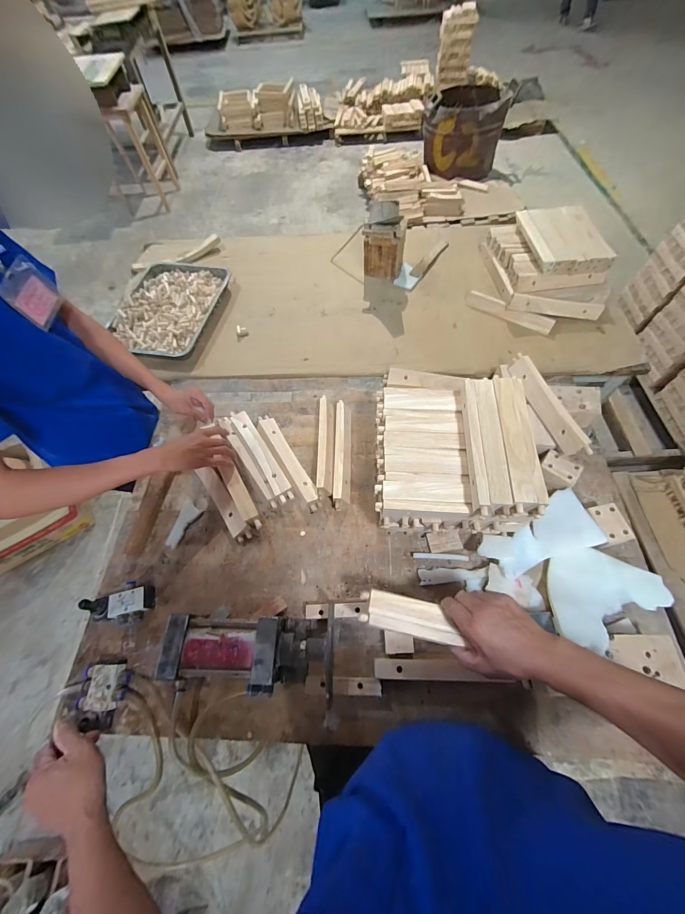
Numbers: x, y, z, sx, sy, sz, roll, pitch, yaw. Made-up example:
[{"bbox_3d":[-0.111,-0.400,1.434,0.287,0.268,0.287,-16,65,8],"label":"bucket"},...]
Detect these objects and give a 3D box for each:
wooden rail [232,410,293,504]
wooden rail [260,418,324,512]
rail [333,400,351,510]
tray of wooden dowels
[{"bbox_3d":[-0.183,-0.005,0.774,0.039,0.040,0.265,-30,64,-13],"label":"wooden rail"},{"bbox_3d":[-0.125,0.005,0.774,0.044,0.032,0.272,-30,64,-12],"label":"wooden rail"},{"bbox_3d":[0.001,-0.007,0.774,0.035,0.040,0.259,0,62,4],"label":"rail"},{"bbox_3d":[-0.523,-0.456,1.024,0.286,0.071,0.398,11,63,8],"label":"tray of wooden dowels"}]

